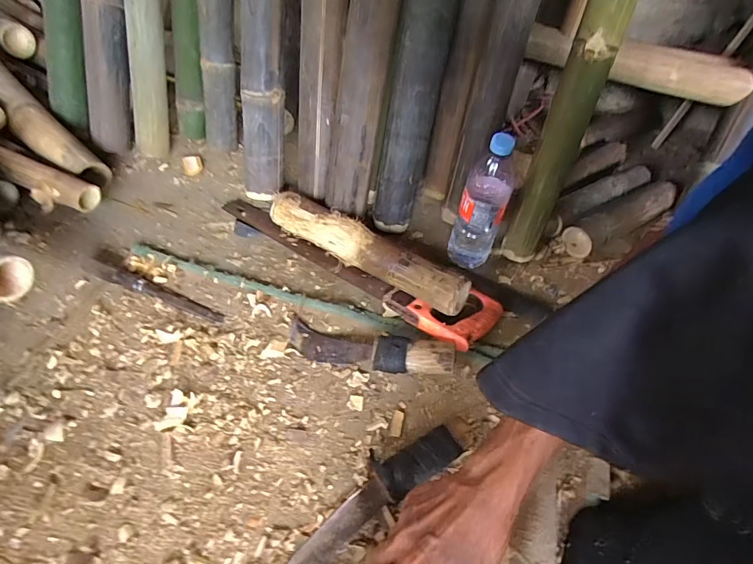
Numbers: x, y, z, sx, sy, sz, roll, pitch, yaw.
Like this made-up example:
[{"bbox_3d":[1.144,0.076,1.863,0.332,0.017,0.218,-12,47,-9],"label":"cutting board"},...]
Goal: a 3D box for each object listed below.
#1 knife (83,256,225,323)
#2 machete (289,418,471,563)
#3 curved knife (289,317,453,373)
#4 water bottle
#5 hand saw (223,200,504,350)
[{"bbox_3d":[-0.343,0.006,0.672,0.244,0.028,0.038,19,50,12],"label":"knife"},{"bbox_3d":[-0.010,0.236,0.492,0.288,0.038,0.064,-27,56,-26],"label":"machete"},{"bbox_3d":[-0.010,0.087,0.611,0.238,0.051,0.071,9,48,3],"label":"curved knife"},{"bbox_3d":[0.163,-0.121,0.674,0.068,0.234,0.068,15,49,9],"label":"water bottle"},{"bbox_3d":[-0.045,-0.039,0.726,0.503,0.040,0.106,29,52,19],"label":"hand saw"}]

